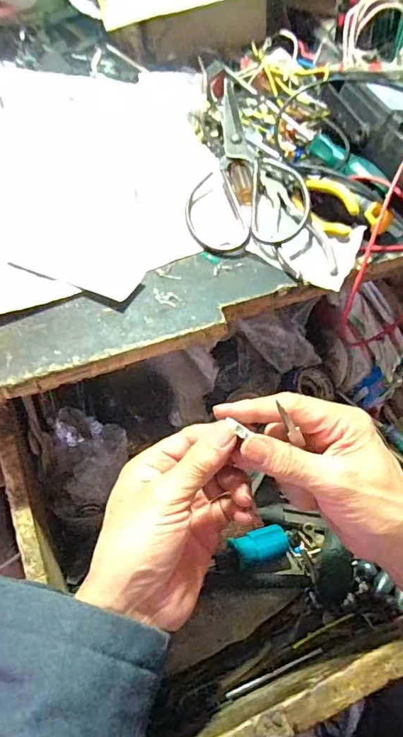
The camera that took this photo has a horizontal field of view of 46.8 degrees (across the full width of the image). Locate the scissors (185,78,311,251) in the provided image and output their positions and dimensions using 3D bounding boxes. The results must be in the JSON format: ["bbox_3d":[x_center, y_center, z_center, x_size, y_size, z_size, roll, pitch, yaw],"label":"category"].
[{"bbox_3d":[0.036,-0.187,0.417,0.101,0.038,0.187,-2,58,-4],"label":"scissors"}]

